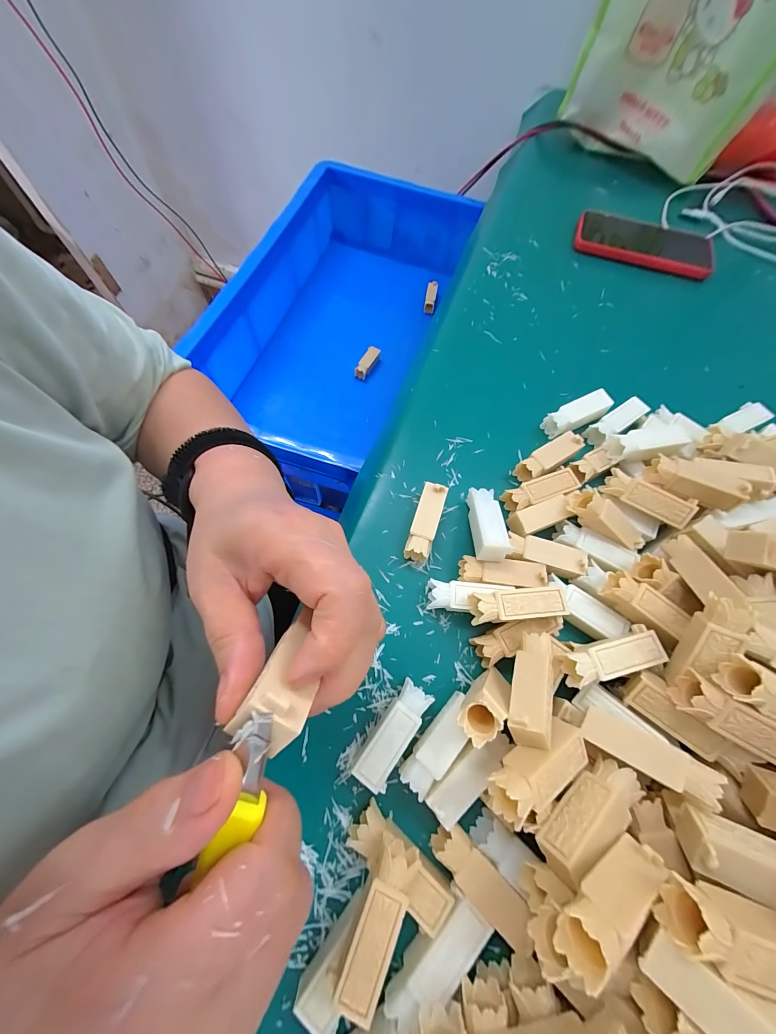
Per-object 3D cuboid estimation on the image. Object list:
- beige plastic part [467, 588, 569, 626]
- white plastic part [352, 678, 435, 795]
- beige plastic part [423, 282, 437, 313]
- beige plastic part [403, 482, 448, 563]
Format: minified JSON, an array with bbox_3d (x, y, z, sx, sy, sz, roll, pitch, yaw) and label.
[{"bbox_3d":[0.086,0.061,0.234,0.061,0.020,0.021,-5,68,-4],"label":"beige plastic part"},{"bbox_3d":[0.004,0.138,0.219,0.022,0.019,0.061,32,70,11],"label":"white plastic part"},{"bbox_3d":[0.087,-0.449,0.695,0.021,0.026,0.069,9,68,2],"label":"beige plastic part"},{"bbox_3d":[0.030,0.004,0.273,0.020,0.022,0.060,17,68,5],"label":"beige plastic part"}]

